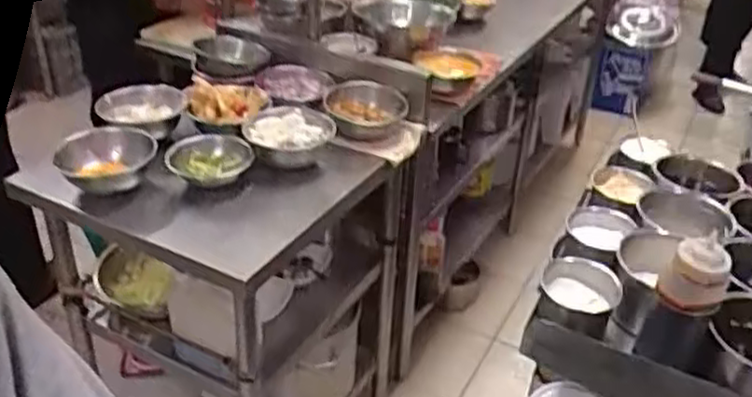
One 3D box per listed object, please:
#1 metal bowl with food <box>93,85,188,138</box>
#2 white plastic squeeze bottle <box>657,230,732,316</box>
[{"bbox_3d":[-0.482,-0.175,1.482,0.175,0.064,0.159,24,39,31],"label":"metal bowl with food"},{"bbox_3d":[0.419,0.100,0.953,0.076,0.105,0.064,17,35,22],"label":"white plastic squeeze bottle"}]

